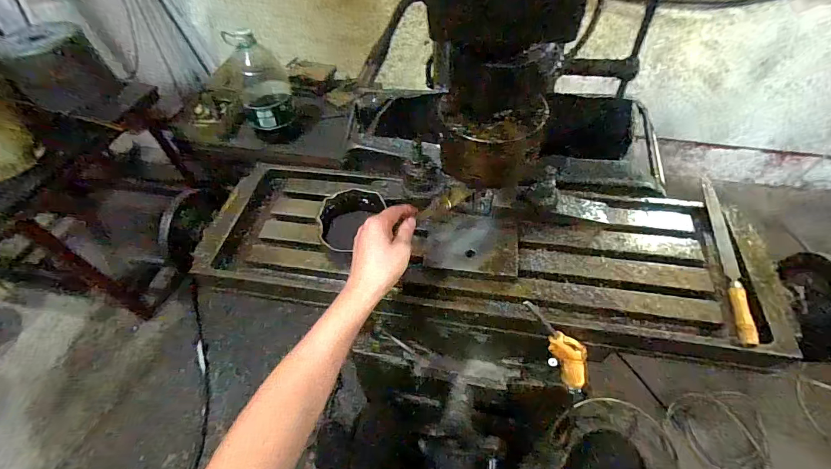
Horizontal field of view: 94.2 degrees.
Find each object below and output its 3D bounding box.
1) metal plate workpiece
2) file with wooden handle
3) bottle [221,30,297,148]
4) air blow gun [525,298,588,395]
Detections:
[{"bbox_3d":[0.081,0.012,0.551,0.127,0.008,0.084,5,69,8],"label":"metal plate workpiece"},{"bbox_3d":[0.432,0.024,0.534,0.022,0.023,0.276,12,54,12],"label":"file with wooden handle"},{"bbox_3d":[-0.516,-0.487,1.316,0.175,0.325,0.156,-20,54,-12],"label":"bottle"},{"bbox_3d":[0.199,0.156,0.511,0.052,0.203,0.024,1,48,37],"label":"air blow gun"}]

